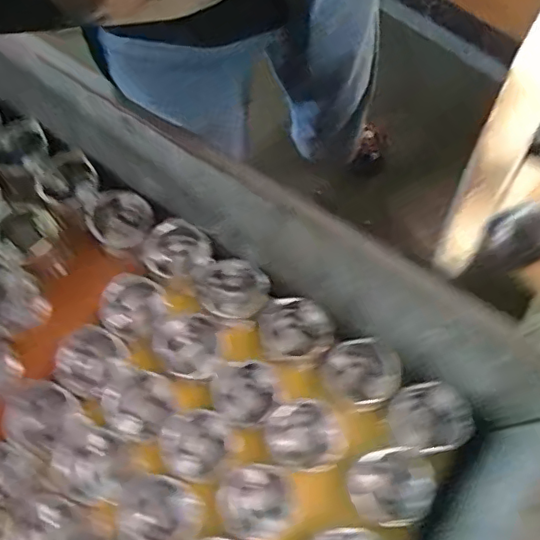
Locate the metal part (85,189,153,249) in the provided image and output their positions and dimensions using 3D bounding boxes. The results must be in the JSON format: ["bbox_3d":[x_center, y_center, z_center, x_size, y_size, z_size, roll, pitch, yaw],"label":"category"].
[{"bbox_3d":[-0.223,-0.072,0.834,0.094,0.065,0.082,11,69,3],"label":"metal part"}]

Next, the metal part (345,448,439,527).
[{"bbox_3d":[0.155,0.276,0.713,0.106,0.034,0.087,-13,70,-6],"label":"metal part"}]

